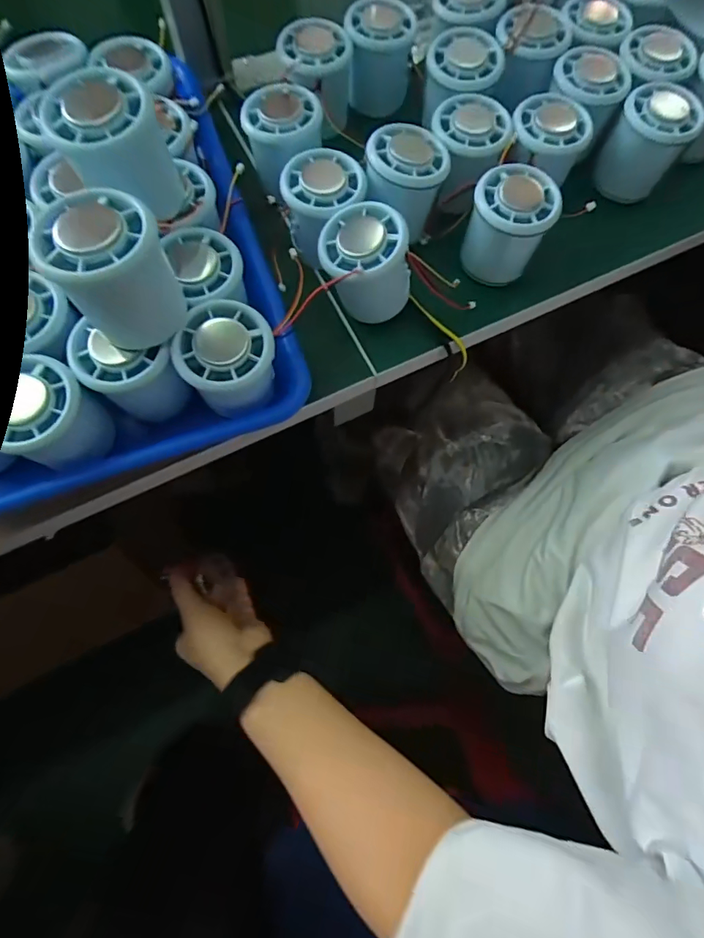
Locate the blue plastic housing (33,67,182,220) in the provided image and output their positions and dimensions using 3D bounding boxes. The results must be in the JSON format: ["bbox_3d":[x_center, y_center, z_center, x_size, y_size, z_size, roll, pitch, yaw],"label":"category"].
[{"bbox_3d":[-0.132,-0.178,0.255,0.053,0.060,0.047,-26,74,-10],"label":"blue plastic housing"}]

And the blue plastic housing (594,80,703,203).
[{"bbox_3d":[0.227,-0.252,0.351,0.055,0.057,0.058,32,73,9],"label":"blue plastic housing"}]

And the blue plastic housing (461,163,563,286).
[{"bbox_3d":[0.109,-0.169,0.321,0.056,0.054,0.060,10,71,2],"label":"blue plastic housing"}]

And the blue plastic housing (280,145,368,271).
[{"bbox_3d":[-0.020,-0.185,0.325,0.056,0.052,0.056,0,71,-1],"label":"blue plastic housing"}]

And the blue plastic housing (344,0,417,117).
[{"bbox_3d":[0.022,-0.342,0.377,0.052,0.059,0.061,-2,71,-2],"label":"blue plastic housing"}]

